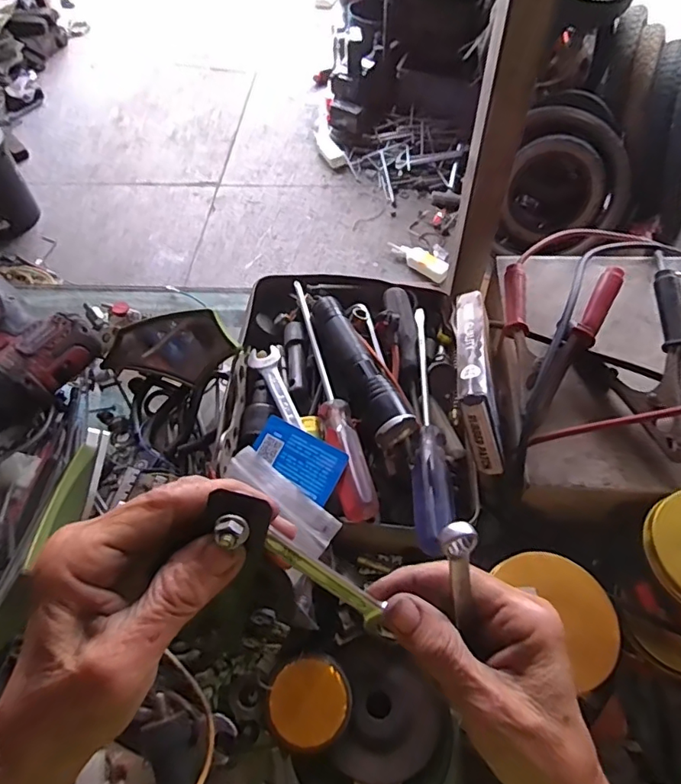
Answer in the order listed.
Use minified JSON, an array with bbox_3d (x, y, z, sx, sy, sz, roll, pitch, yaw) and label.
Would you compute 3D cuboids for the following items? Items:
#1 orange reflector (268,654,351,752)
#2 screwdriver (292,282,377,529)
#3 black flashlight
[{"bbox_3d":[-0.020,0.201,0.333,0.049,0.010,0.051,-1,58,1],"label":"orange reflector"},{"bbox_3d":[-0.011,-0.009,0.409,0.025,0.026,0.226,-13,59,-6],"label":"screwdriver"},{"bbox_3d":[0.011,-0.022,0.419,0.033,0.034,0.144,-23,60,-12],"label":"black flashlight"}]

